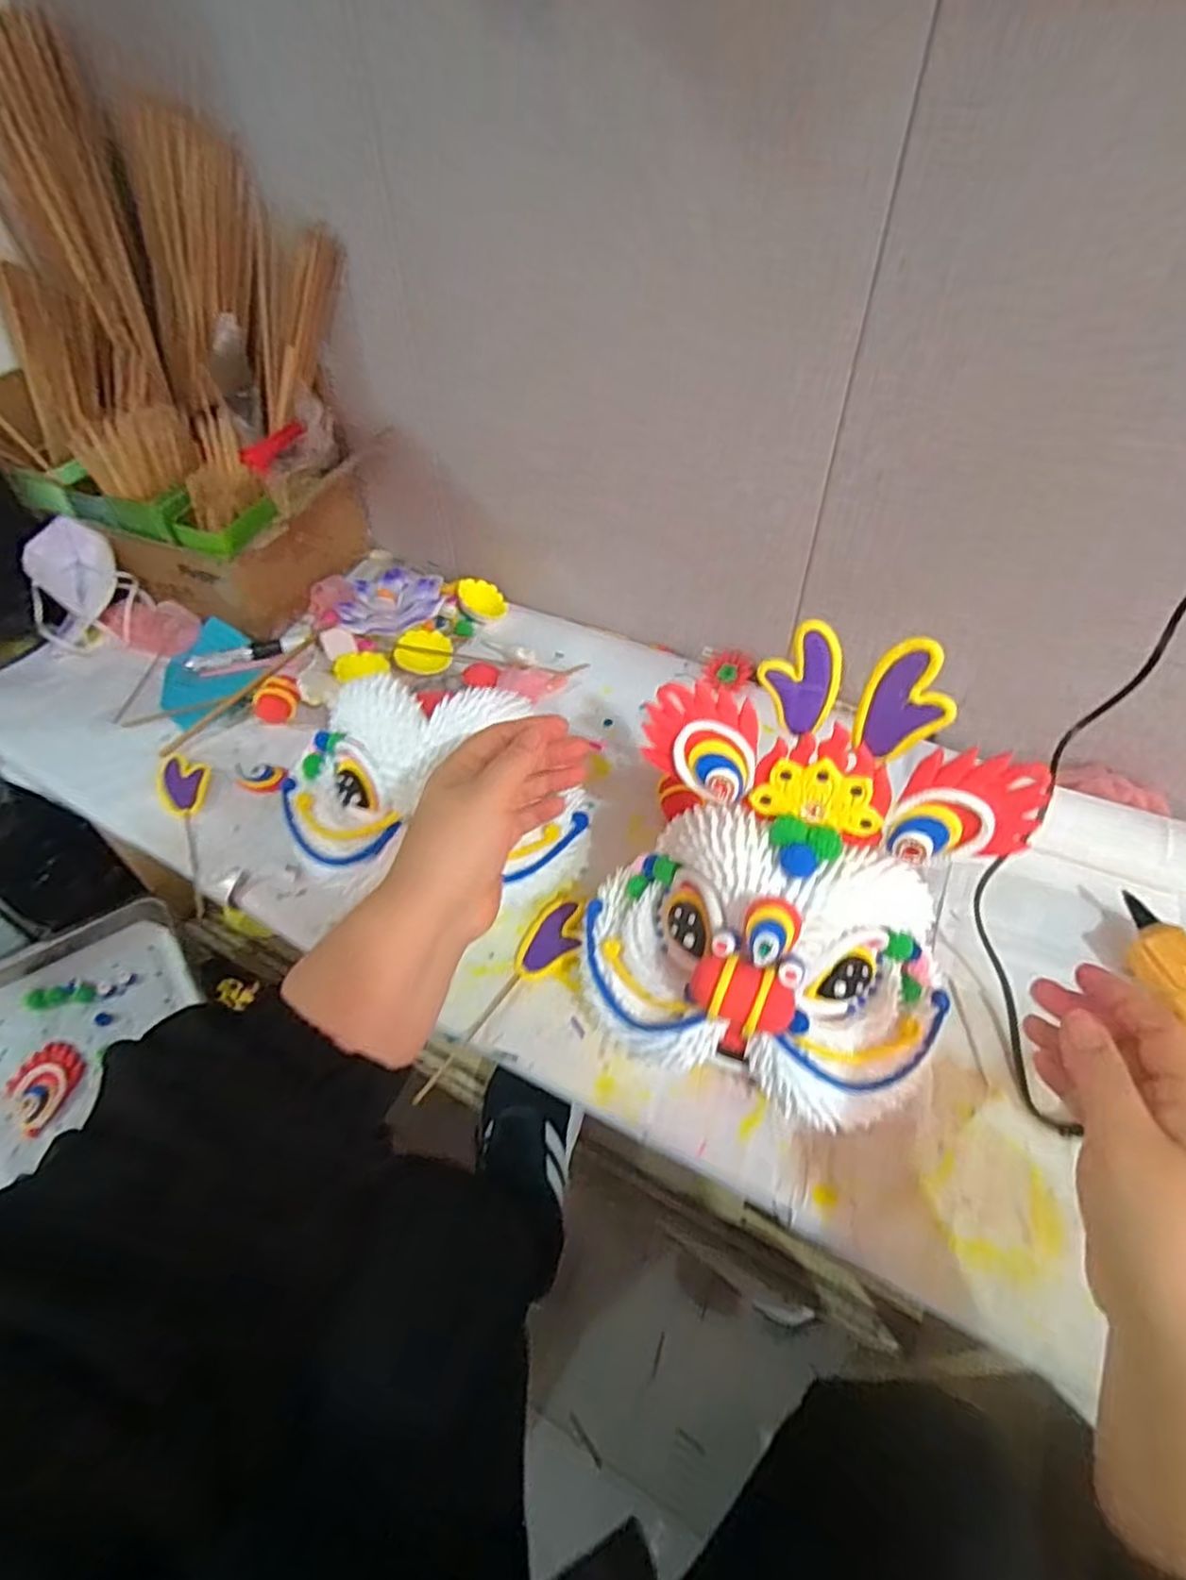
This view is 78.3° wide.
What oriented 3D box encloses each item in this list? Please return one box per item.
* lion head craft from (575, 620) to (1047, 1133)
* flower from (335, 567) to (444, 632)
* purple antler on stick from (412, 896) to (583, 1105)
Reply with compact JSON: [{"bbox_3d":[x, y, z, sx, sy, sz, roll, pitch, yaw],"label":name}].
[{"bbox_3d":[0.109,0.052,0.414,0.228,0.196,0.174,15,52,13],"label":"lion head craft"},{"bbox_3d":[-0.214,-0.205,0.774,0.112,0.025,0.091,-37,58,-26],"label":"flower"},{"bbox_3d":[-0.054,0.143,0.513,0.040,0.004,0.179,21,54,18],"label":"purple antler on stick"}]

